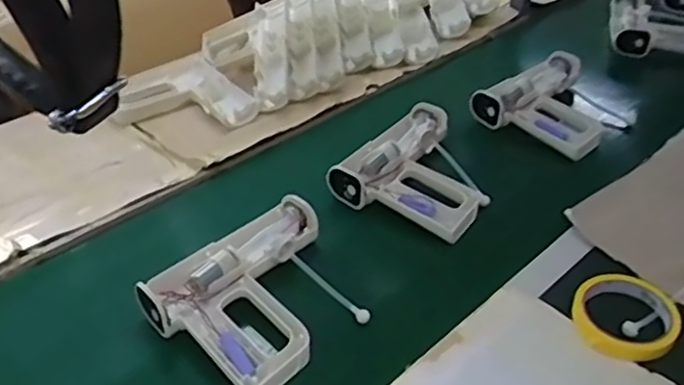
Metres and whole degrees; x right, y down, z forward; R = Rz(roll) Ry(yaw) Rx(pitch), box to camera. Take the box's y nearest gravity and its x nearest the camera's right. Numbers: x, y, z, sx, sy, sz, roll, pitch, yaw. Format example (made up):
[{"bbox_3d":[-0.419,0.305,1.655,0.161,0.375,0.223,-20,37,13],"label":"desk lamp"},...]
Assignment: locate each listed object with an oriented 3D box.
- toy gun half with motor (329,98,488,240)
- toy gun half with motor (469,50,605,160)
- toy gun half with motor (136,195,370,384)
[{"bbox_3d":[0.111,-0.033,0.832,0.196,0.041,0.228,22,42,28],"label":"toy gun half with motor"},{"bbox_3d":[0.316,-0.132,0.946,0.194,0.059,0.190,-31,45,-34],"label":"toy gun half with motor"},{"bbox_3d":[-0.083,0.095,0.670,0.206,0.040,0.193,-31,45,-34],"label":"toy gun half with motor"}]

